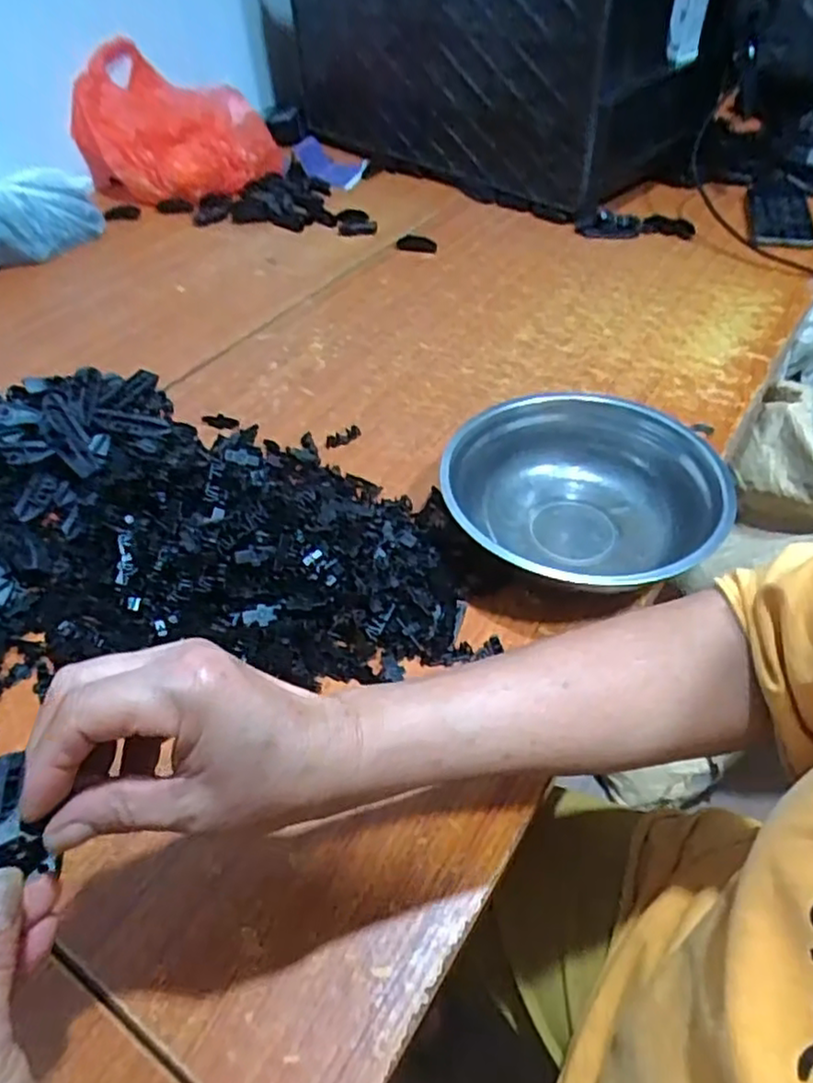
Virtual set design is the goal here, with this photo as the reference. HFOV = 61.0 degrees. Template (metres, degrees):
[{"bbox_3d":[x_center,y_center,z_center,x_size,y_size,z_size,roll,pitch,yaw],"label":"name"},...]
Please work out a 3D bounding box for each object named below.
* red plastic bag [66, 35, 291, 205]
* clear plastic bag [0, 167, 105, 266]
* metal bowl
[{"bbox_3d":[-0.349,-0.637,1.045,0.285,0.156,0.284,-18,48,-14],"label":"red plastic bag"},{"bbox_3d":[-0.503,-0.422,0.901,0.220,0.079,0.108,-30,52,-24],"label":"clear plastic bag"},{"bbox_3d":[0.129,-0.030,0.522,0.190,0.061,0.200,-1,46,1],"label":"metal bowl"}]

